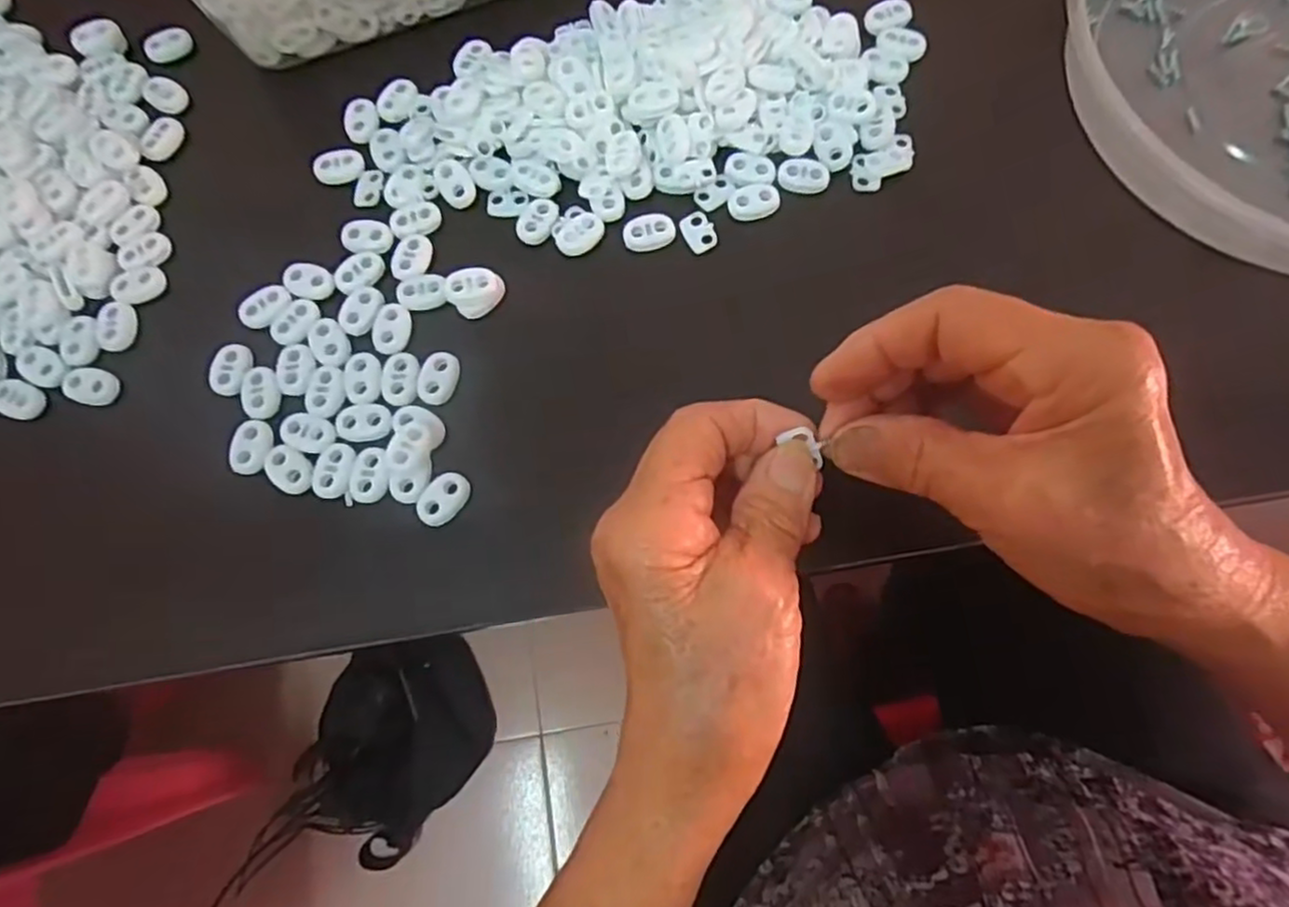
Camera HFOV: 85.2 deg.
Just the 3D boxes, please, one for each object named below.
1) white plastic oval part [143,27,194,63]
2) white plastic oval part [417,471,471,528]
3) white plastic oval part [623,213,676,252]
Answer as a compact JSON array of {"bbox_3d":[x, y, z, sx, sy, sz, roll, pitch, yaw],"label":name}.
[{"bbox_3d":[-0.236,-0.202,0.347,0.014,0.007,0.022,40,79,12],"label":"white plastic oval part"},{"bbox_3d":[-0.079,0.018,0.276,0.014,0.007,0.023,32,77,11],"label":"white plastic oval part"},{"bbox_3d":[0.002,-0.097,0.306,0.022,0.005,0.015,-12,73,-2],"label":"white plastic oval part"}]

